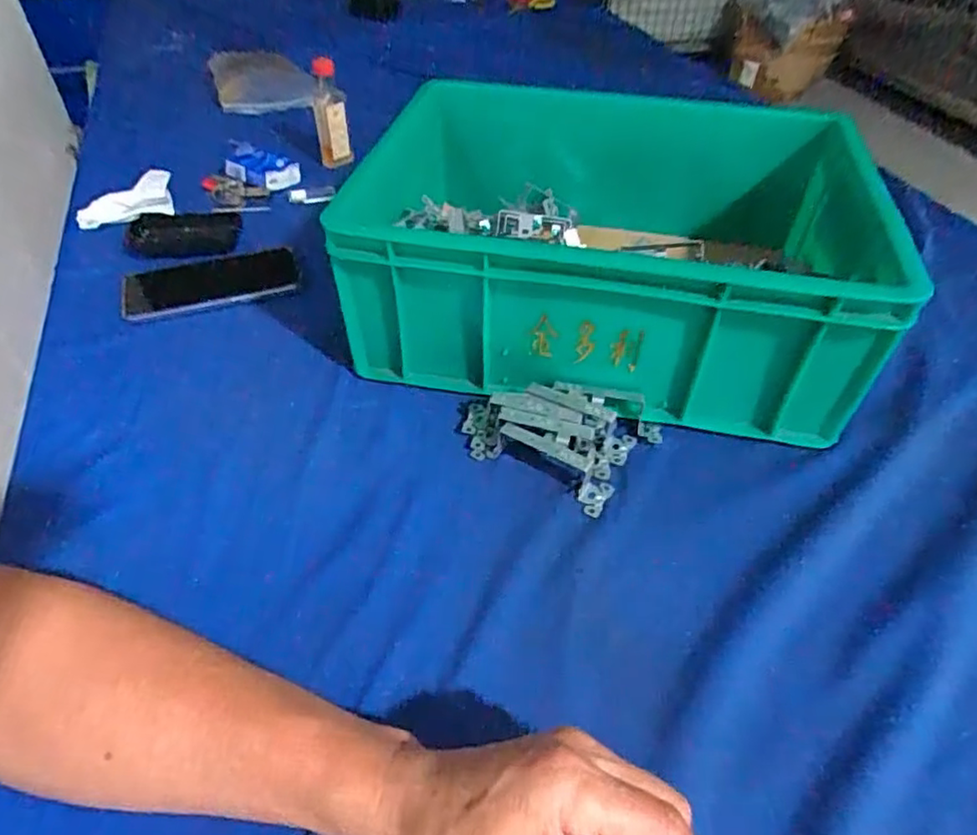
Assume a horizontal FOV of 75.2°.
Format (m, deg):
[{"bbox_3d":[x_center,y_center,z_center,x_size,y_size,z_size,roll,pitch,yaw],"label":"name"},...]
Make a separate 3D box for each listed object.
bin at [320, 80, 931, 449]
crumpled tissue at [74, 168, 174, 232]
[{"bbox_3d":[0.118,-0.169,0.580,0.421,0.146,0.351,7,45,6],"label":"bin"},{"bbox_3d":[-0.403,-0.239,0.705,0.100,0.034,0.064,-15,47,-16],"label":"crumpled tissue"}]

